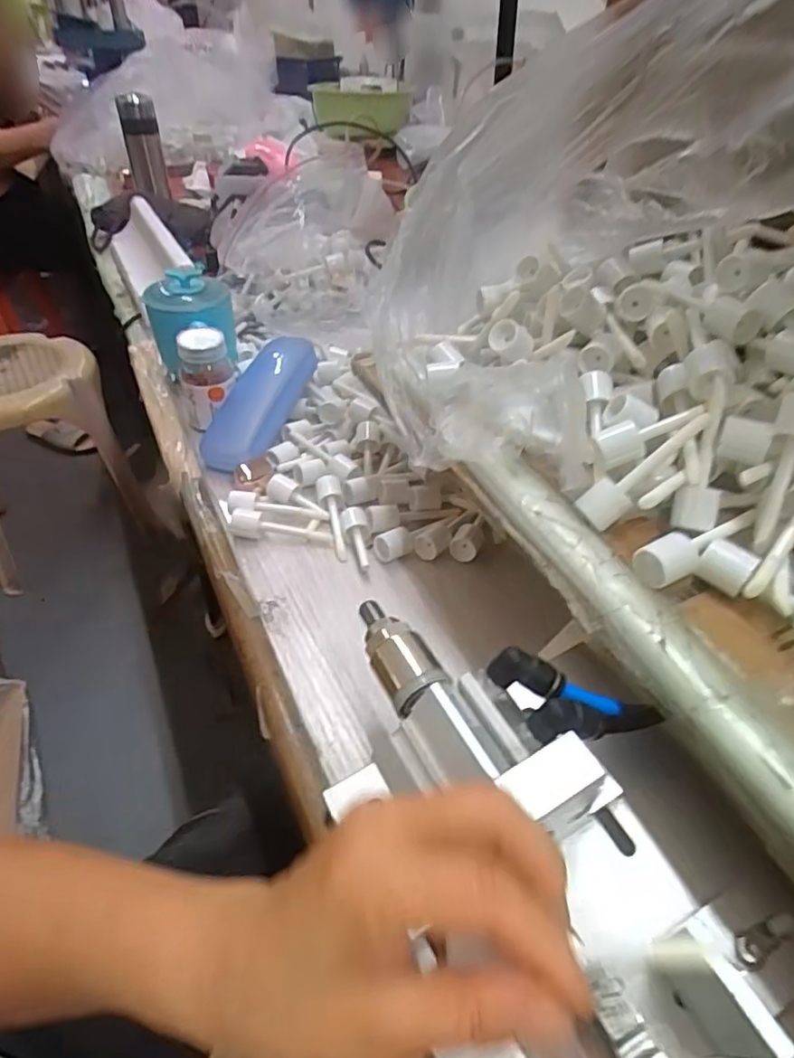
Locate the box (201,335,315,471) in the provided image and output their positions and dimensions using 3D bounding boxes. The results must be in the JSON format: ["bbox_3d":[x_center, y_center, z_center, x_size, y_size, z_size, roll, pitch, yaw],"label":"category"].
[{"bbox_3d":[-0.121,-0.112,0.532,0.061,0.024,0.151,16,61,14],"label":"box"}]

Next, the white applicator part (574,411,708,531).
[{"bbox_3d":[0.125,-0.030,0.300,0.075,0.012,0.017,-40,48,9],"label":"white applicator part"}]

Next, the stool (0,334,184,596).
[{"bbox_3d":[-0.788,-0.167,1.326,0.369,0.398,0.372,-28,51,-28],"label":"stool"}]

